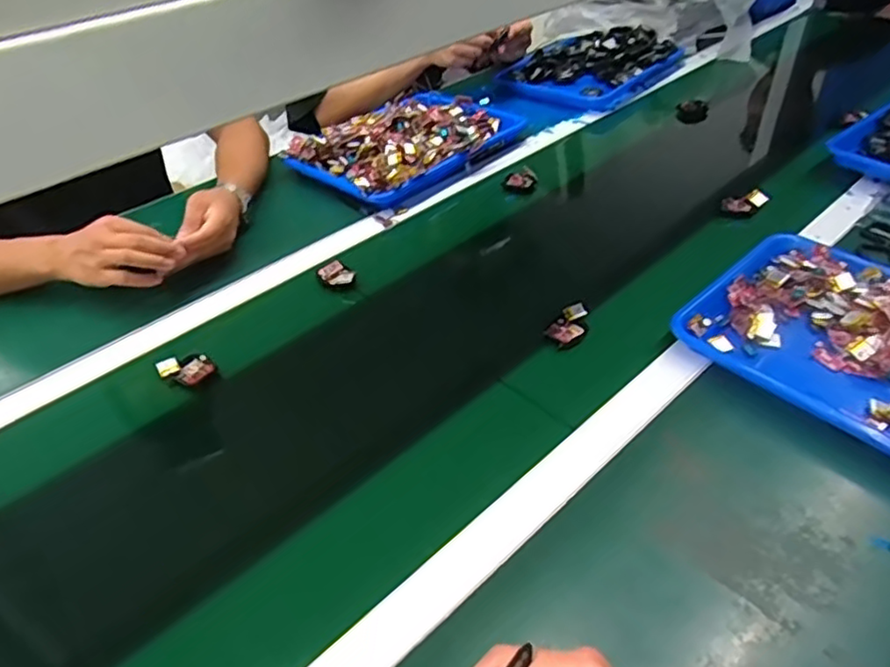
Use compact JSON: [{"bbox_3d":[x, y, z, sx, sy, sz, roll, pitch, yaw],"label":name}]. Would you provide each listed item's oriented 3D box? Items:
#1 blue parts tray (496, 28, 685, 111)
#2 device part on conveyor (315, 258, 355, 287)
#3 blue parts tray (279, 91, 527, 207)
[{"bbox_3d":[0.284,-0.518,1.229,0.236,0.045,0.330,30,51,35],"label":"blue parts tray"},{"bbox_3d":[-0.132,-0.071,0.773,0.033,0.009,0.054,-42,50,-14],"label":"device part on conveyor"},{"bbox_3d":[-0.056,-0.307,0.994,0.327,0.044,0.244,-33,47,-29],"label":"blue parts tray"}]

